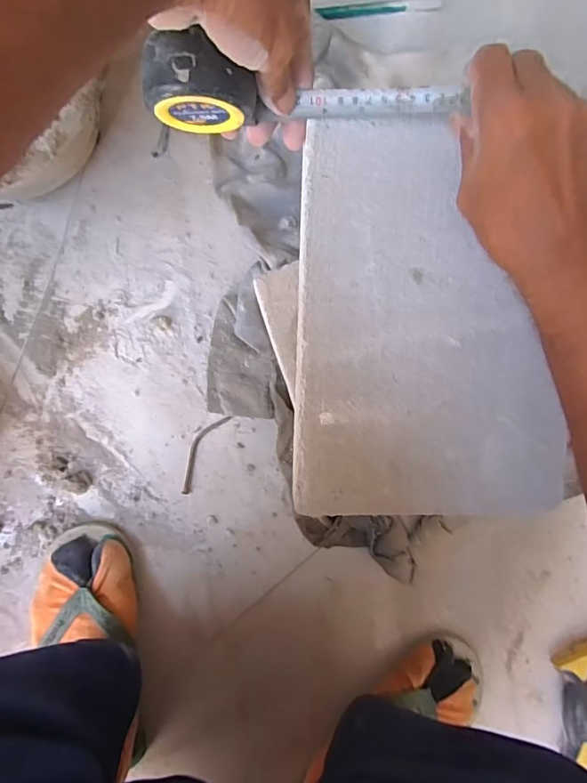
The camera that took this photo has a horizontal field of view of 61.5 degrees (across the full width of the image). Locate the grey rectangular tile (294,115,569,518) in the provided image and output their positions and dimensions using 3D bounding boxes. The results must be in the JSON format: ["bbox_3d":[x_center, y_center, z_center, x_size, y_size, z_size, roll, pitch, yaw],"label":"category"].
[{"bbox_3d":[0.100,-0.049,0.357,0.190,0.006,0.276,1,93,-2],"label":"grey rectangular tile"}]

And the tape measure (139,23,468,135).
[{"bbox_3d":[0.009,-0.197,0.326,0.205,0.056,0.034,-6,93,-15],"label":"tape measure"}]

